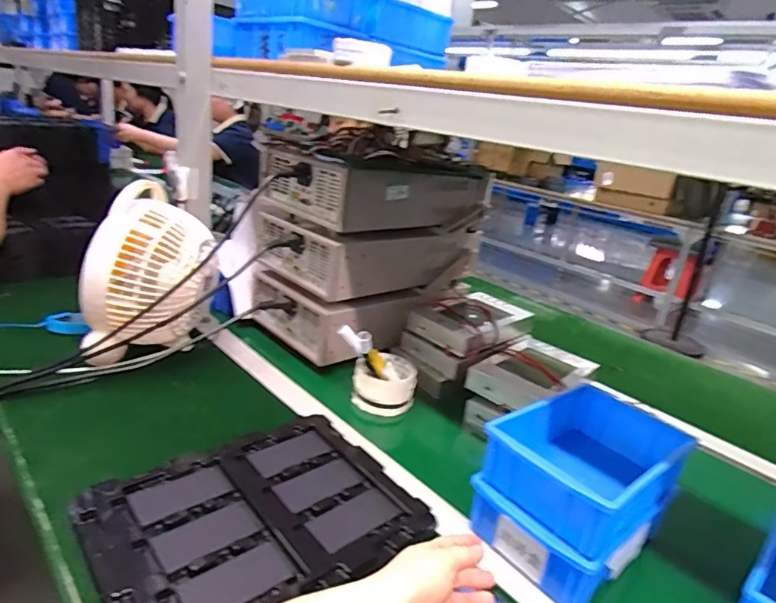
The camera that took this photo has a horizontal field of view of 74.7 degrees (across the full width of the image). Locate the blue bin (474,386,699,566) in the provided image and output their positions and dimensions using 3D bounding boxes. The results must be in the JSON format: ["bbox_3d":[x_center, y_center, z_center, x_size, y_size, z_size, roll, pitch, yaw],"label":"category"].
[{"bbox_3d":[0.211,0.160,0.524,0.206,0.068,0.130,-11,27,-40],"label":"blue bin"}]

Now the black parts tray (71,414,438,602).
[{"bbox_3d":[-0.119,0.198,0.483,0.274,0.012,0.205,-11,27,-40],"label":"black parts tray"}]

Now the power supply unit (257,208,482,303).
[{"bbox_3d":[-0.029,-0.095,0.905,0.344,0.092,0.228,-13,29,-43],"label":"power supply unit"}]

